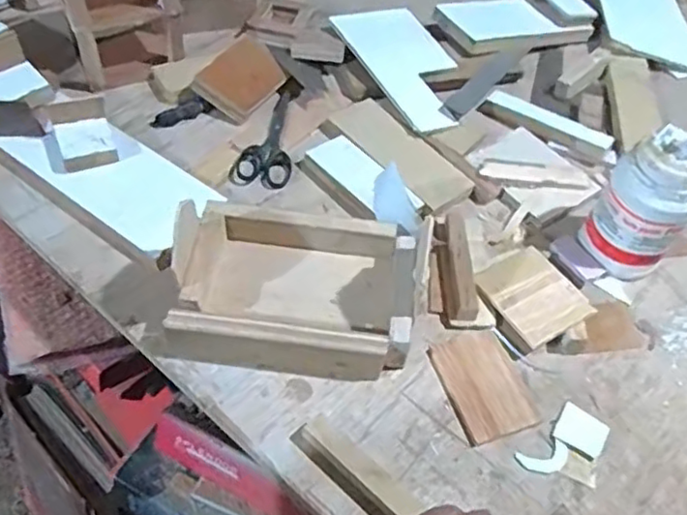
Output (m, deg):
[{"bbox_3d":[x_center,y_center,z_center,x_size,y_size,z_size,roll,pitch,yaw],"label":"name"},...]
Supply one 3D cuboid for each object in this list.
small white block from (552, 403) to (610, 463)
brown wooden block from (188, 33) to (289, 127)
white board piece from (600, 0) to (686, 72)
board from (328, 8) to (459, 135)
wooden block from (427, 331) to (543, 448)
[{"bbox_3d":[0.187,0.137,0.498,0.039,0.004,0.037,33,55,23],"label":"small white block"},{"bbox_3d":[-0.115,-0.201,0.712,0.091,0.013,0.071,-46,102,-7],"label":"brown wooden block"},{"bbox_3d":[0.427,-0.345,0.891,0.139,0.009,0.272,14,50,-1],"label":"white board piece"},{"bbox_3d":[0.079,-0.225,0.745,0.111,0.013,0.199,-19,63,-22],"label":"board"},{"bbox_3d":[0.114,0.105,0.520,0.063,0.005,0.089,-13,51,-15],"label":"wooden block"}]

